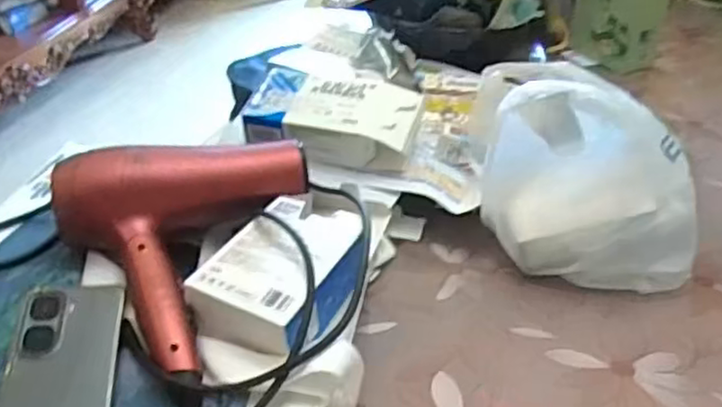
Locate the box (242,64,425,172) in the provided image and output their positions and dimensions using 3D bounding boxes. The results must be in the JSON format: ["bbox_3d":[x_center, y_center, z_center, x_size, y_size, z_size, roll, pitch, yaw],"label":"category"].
[{"bbox_3d":[-0.027,-0.086,0.687,0.171,0.045,0.104,15,50,14],"label":"box"}]

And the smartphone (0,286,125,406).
[{"bbox_3d":[-0.214,0.128,0.483,0.076,0.013,0.163,-3,51,-4],"label":"smartphone"}]

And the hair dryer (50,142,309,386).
[{"bbox_3d":[-0.117,0.009,0.560,0.197,0.088,0.173,-28,44,-33],"label":"hair dryer"}]

